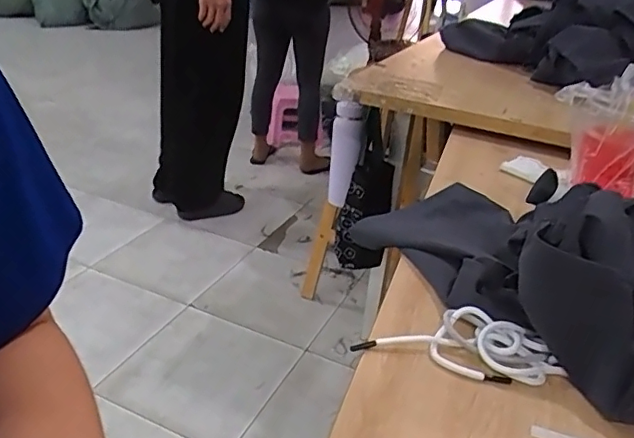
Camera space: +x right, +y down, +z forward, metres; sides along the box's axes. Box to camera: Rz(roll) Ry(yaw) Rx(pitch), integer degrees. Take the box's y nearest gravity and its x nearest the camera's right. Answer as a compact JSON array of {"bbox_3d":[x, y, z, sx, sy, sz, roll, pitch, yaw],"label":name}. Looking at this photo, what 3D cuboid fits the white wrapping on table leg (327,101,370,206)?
[{"bbox_3d":[0.067,-0.150,1.340,0.074,0.247,0.071,6,29,3],"label":"white wrapping on table leg"}]

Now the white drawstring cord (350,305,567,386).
[{"bbox_3d":[0.125,0.108,0.499,0.170,0.029,0.060,9,28,6],"label":"white drawstring cord"}]

